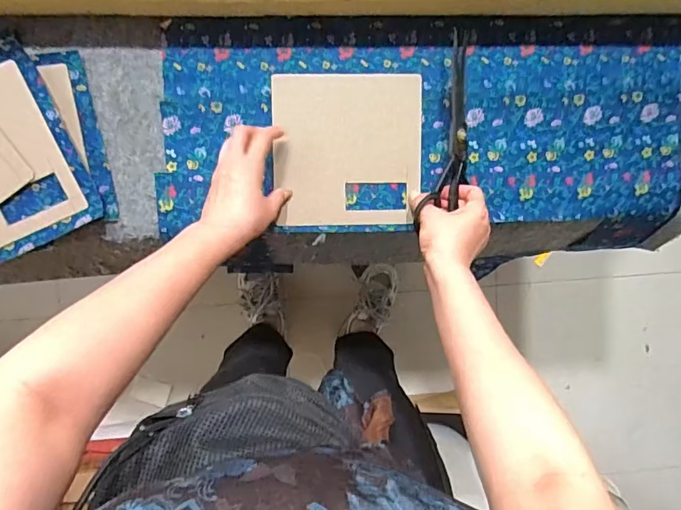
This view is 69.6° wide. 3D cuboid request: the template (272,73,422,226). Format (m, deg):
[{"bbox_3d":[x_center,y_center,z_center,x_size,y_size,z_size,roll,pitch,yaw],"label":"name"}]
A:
[{"bbox_3d":[0.009,-0.126,0.595,0.176,0.009,0.177,0,99,-2],"label":"template"}]

